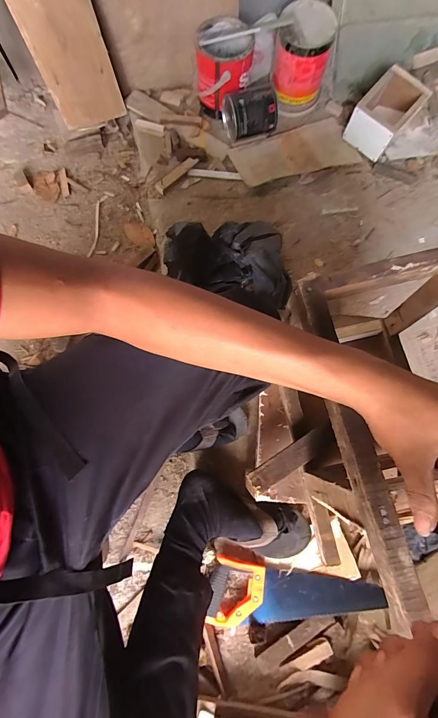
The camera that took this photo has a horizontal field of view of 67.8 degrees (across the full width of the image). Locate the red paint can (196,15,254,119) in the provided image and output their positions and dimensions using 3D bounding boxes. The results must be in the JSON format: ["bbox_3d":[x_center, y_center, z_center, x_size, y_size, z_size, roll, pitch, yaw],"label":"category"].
[{"bbox_3d":[0.014,-0.812,0.907,0.147,0.147,0.171,1,75,0],"label":"red paint can"}]

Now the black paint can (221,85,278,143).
[{"bbox_3d":[0.086,-0.688,0.909,0.131,0.098,0.111,-23,77,-7],"label":"black paint can"}]

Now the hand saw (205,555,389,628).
[{"bbox_3d":[0.149,0.491,0.660,0.369,0.037,0.124,8,75,1],"label":"hand saw"}]

